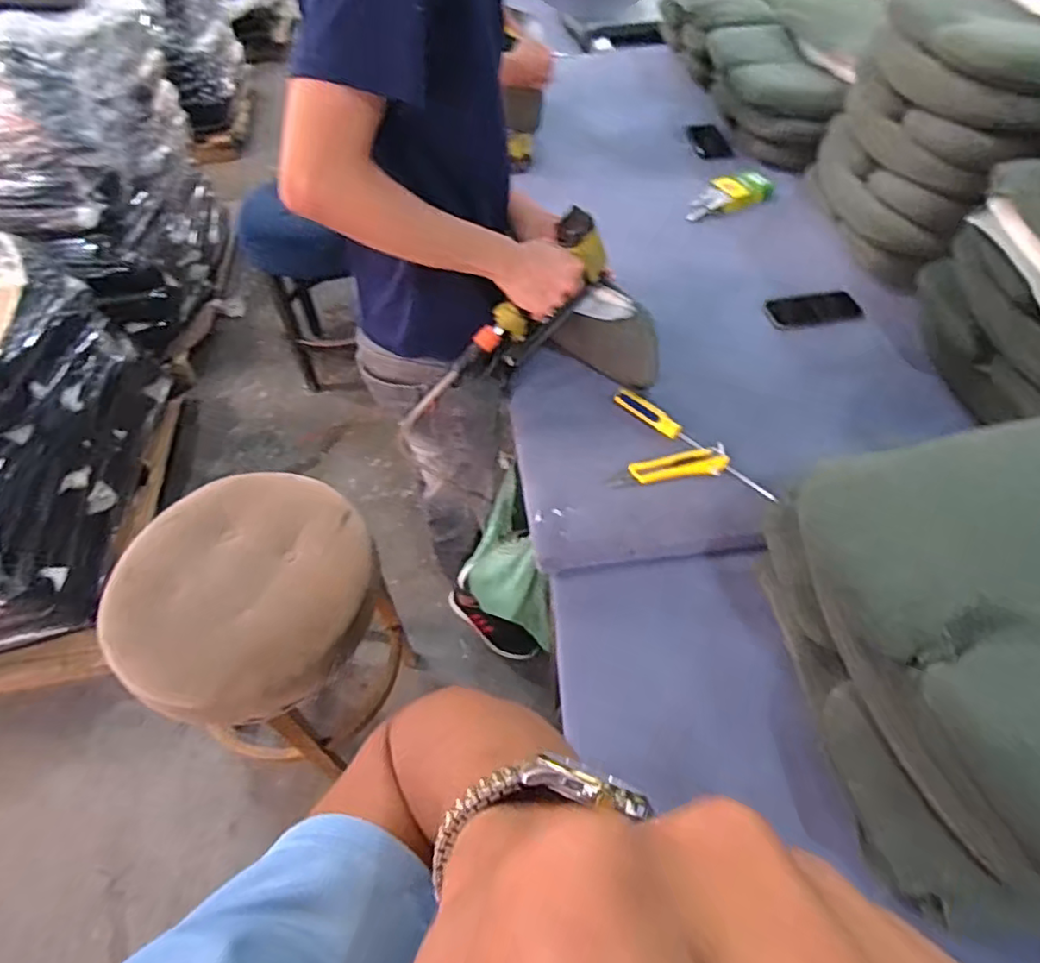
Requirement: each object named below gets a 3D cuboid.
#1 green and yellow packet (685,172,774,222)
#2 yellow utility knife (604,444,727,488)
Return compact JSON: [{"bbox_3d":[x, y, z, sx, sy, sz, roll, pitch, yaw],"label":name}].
[{"bbox_3d":[0.457,-0.620,1.353,0.216,0.047,0.080,-27,55,-17],"label":"green and yellow packet"},{"bbox_3d":[0.216,-0.019,0.909,0.173,0.020,0.042,-10,52,-5],"label":"yellow utility knife"}]

